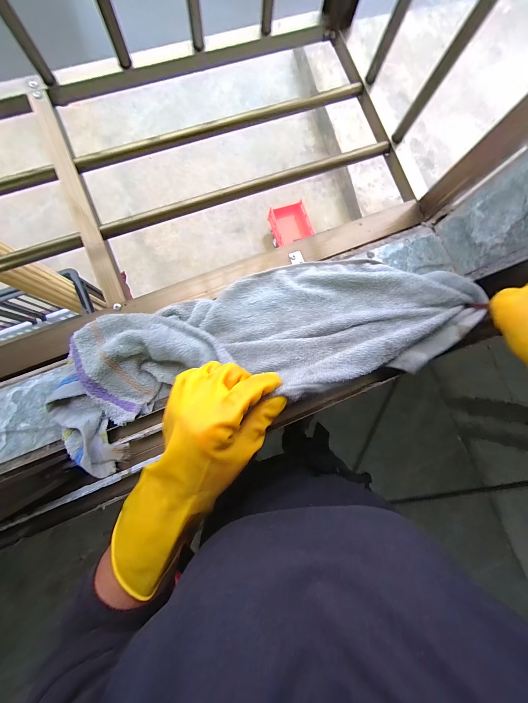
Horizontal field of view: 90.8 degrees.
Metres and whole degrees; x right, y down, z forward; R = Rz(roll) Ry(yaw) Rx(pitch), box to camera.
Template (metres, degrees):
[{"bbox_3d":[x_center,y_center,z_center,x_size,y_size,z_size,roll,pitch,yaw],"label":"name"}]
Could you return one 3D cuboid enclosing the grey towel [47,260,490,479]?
[{"bbox_3d":[0.012,-0.017,0.306,0.526,0.112,0.181,-14,85,-5],"label":"grey towel"}]

